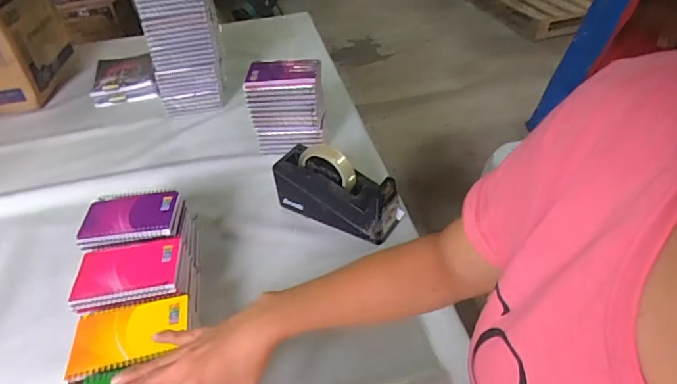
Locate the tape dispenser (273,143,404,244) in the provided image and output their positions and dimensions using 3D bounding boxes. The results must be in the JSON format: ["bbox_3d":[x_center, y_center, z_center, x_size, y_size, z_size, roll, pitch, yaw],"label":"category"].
[{"bbox_3d":[-0.003,-0.004,0.733,0.205,0.121,0.070,21,46,27],"label":"tape dispenser"}]

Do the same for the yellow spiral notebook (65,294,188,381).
[{"bbox_3d":[-0.244,0.165,0.534,0.126,0.009,0.085,-12,41,-9],"label":"yellow spiral notebook"}]

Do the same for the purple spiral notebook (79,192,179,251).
[{"bbox_3d":[-0.305,0.034,0.664,0.127,0.020,0.094,-5,40,-1],"label":"purple spiral notebook"}]

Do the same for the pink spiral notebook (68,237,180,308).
[{"bbox_3d":[-0.277,0.100,0.598,0.128,0.012,0.095,-9,41,-5],"label":"pink spiral notebook"}]

